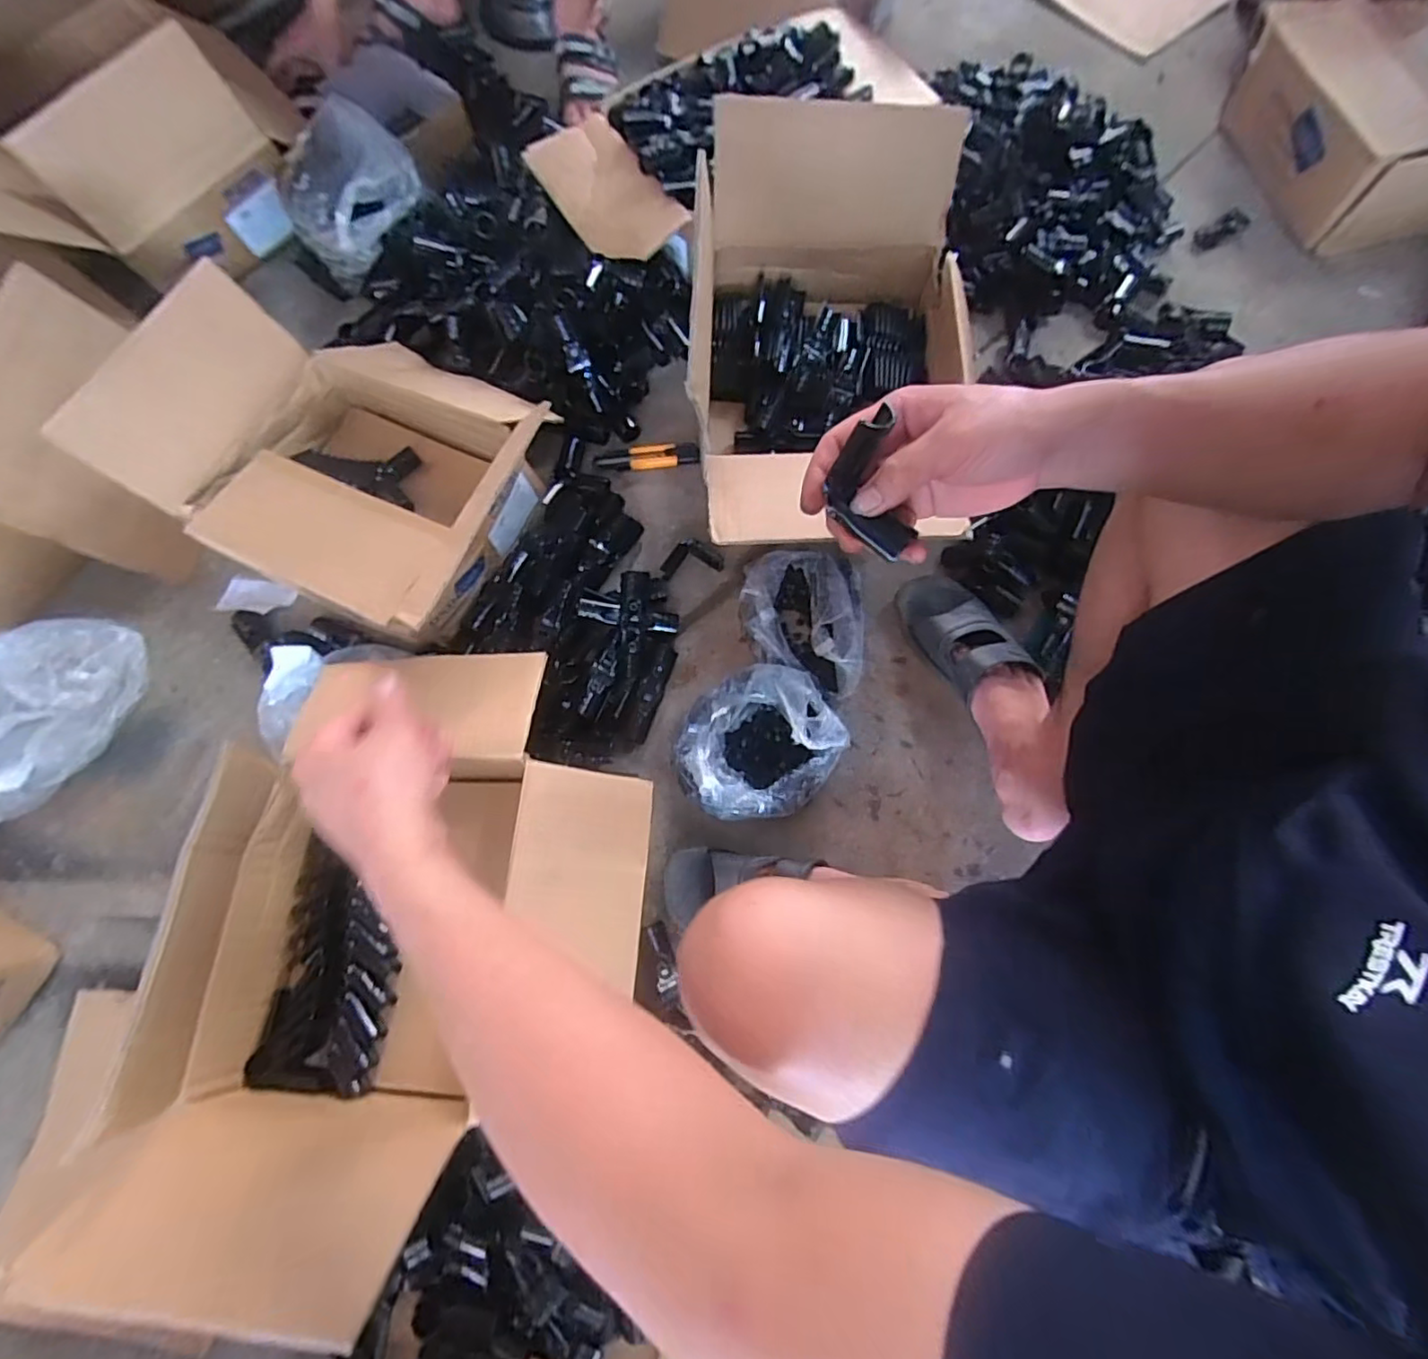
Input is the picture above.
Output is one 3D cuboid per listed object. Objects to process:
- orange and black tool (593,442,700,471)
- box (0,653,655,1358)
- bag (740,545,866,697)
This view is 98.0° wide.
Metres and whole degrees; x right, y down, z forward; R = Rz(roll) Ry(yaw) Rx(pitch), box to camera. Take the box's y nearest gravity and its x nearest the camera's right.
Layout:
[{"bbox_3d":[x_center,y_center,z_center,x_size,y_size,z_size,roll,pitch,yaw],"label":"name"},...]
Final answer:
[{"bbox_3d":[-0.096,-0.321,0.895,0.148,0.014,0.037,-10,74,-2],"label":"orange and black tool"},{"bbox_3d":[-0.276,0.205,0.569,0.384,0.232,0.496,8,74,3],"label":"box"},{"bbox_3d":[0.114,-0.075,0.809,0.151,0.056,0.174,3,74,2],"label":"bag"}]

